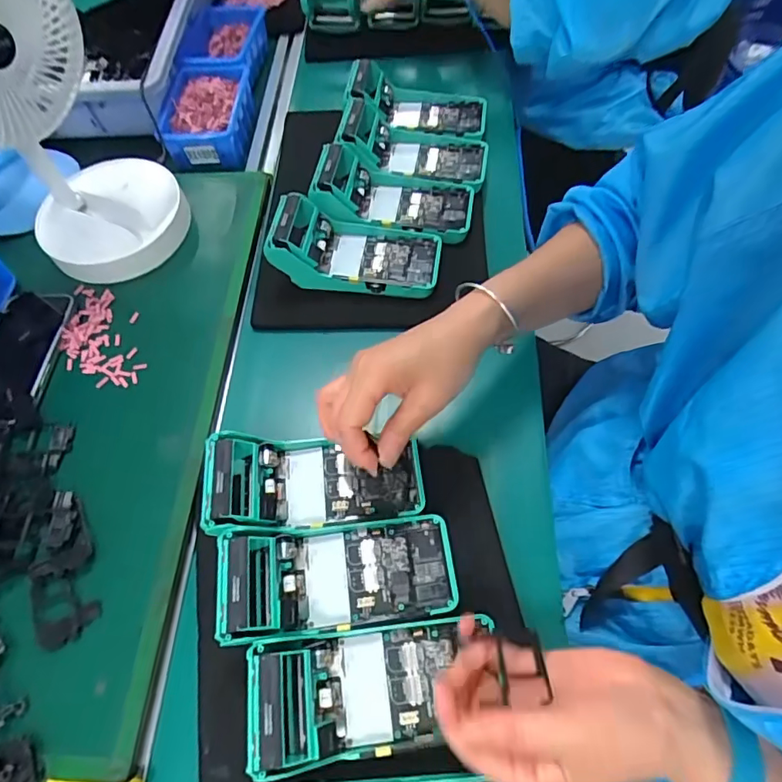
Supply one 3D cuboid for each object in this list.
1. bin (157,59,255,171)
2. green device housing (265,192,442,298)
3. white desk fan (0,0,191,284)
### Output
[{"bbox_3d":[-0.230,-0.352,0.643,0.092,0.048,0.138,1,63,4],"label":"bin"},{"bbox_3d":[-0.032,-0.149,0.505,0.160,0.059,0.075,5,63,5],"label":"green device housing"},{"bbox_3d":[-0.328,-0.254,0.457,0.162,0.269,0.178,-37,67,-15],"label":"white desk fan"}]

